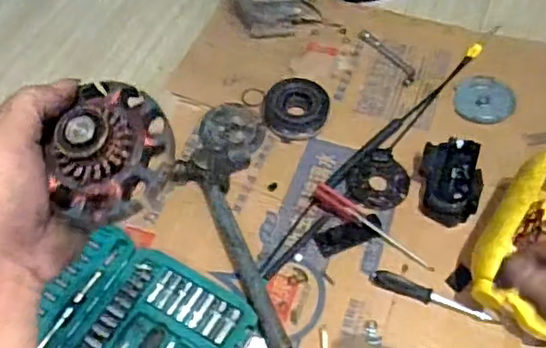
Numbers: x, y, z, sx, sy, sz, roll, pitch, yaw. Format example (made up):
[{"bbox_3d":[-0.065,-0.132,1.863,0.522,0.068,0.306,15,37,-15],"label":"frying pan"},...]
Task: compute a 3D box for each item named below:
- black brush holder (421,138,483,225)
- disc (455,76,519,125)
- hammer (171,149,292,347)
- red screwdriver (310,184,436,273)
[{"bbox_3d":[0.254,0.009,0.893,0.079,0.064,0.119,3,56,1],"label":"black brush holder"},{"bbox_3d":[0.346,-0.124,1.021,0.093,0.011,0.098,0,56,-1],"label":"disc"},{"bbox_3d":[-0.052,0.100,0.866,0.112,0.042,0.324,-15,58,-11],"label":"hammer"},{"bbox_3d":[0.140,0.074,0.888,0.198,0.022,0.028,33,62,19],"label":"red screwdriver"}]

